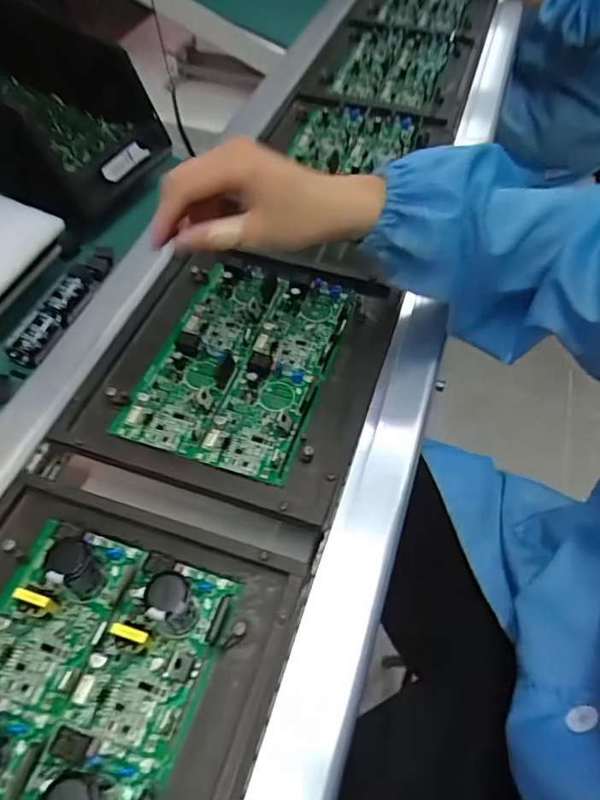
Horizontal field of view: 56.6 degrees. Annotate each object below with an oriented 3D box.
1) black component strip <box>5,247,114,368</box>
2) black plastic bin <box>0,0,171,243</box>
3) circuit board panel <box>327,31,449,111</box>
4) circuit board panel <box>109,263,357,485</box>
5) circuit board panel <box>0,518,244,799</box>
[{"bbox_3d":[-0.214,-0.092,0.512,0.028,0.027,0.145,16,55,12],"label":"black component strip"},{"bbox_3d":[-0.286,-0.308,0.567,0.251,0.131,0.163,24,57,17],"label":"black plastic bin"},{"bbox_3d":[0.154,-0.536,0.885,0.143,0.028,0.299,17,56,8],"label":"circuit board panel"},{"bbox_3d":[-0.050,-0.041,0.496,0.147,0.020,0.214,16,55,11],"label":"circuit board panel"},{"bbox_3d":[-0.146,0.180,0.320,0.151,0.045,0.220,15,55,11],"label":"circuit board panel"}]

